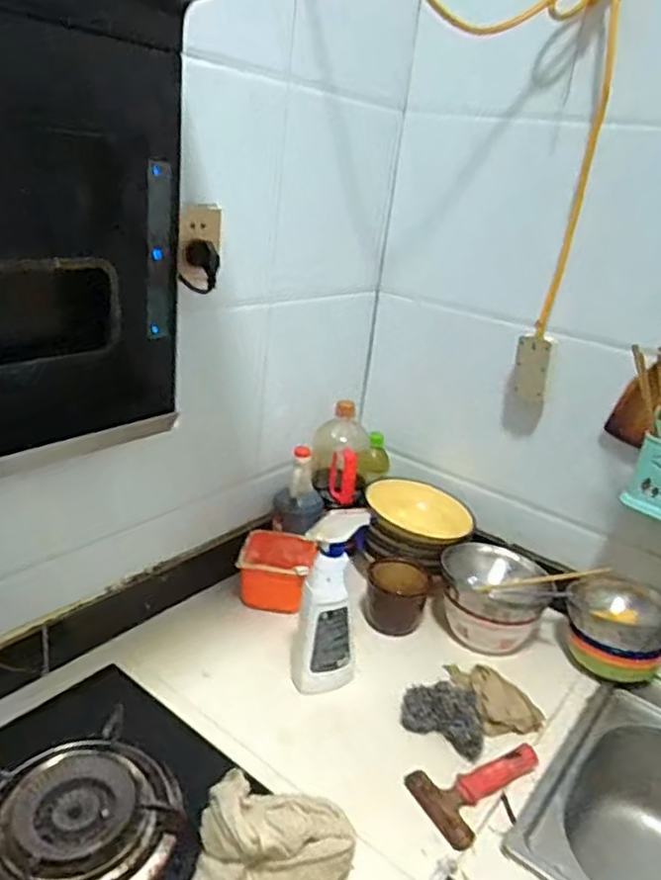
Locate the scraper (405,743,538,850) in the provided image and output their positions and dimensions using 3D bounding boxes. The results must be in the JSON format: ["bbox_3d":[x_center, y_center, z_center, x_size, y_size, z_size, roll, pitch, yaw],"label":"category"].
[{"bbox_3d":[0.179,0.403,0.780,0.157,0.028,0.099,-6,26,-30],"label":"scraper"}]

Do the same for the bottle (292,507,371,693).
[{"bbox_3d":[0.001,0.221,0.879,0.087,0.273,0.052,5,22,-6],"label":"bottle"}]

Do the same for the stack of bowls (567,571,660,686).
[{"bbox_3d":[0.436,0.287,1.006,0.145,0.113,0.149,22,26,31],"label":"stack of bowls"}]

